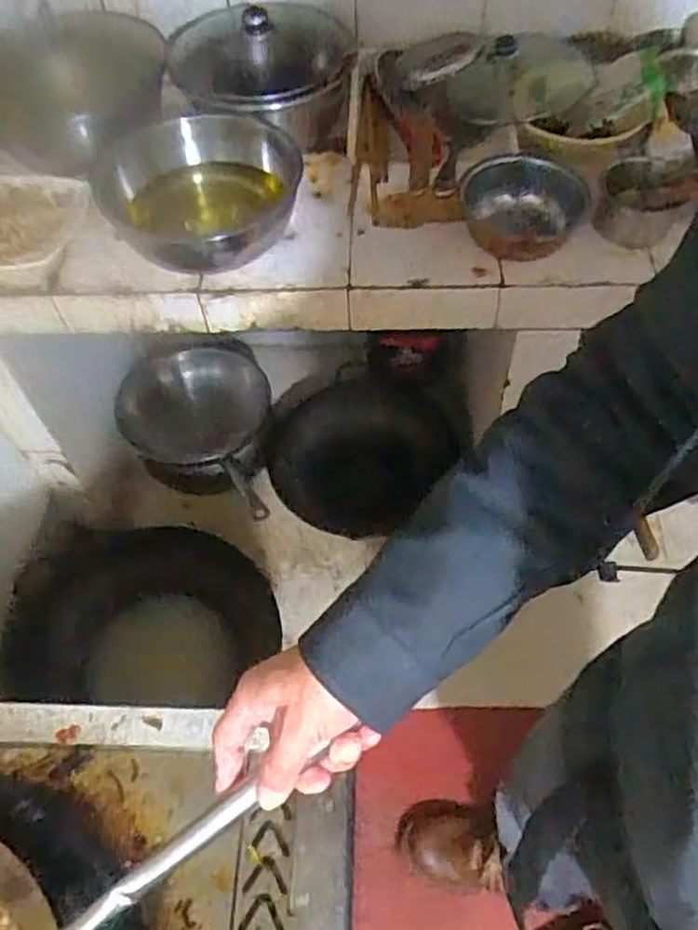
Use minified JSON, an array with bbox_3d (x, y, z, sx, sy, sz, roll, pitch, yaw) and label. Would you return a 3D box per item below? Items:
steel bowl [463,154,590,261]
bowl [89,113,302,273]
[{"bbox_3d":[0.234,-0.346,0.999,0.165,0.045,0.153,-1,57,2],"label":"steel bowl"},{"bbox_3d":[-0.200,-0.365,0.998,0.280,0.096,0.219,-9,57,-3],"label":"bowl"}]

